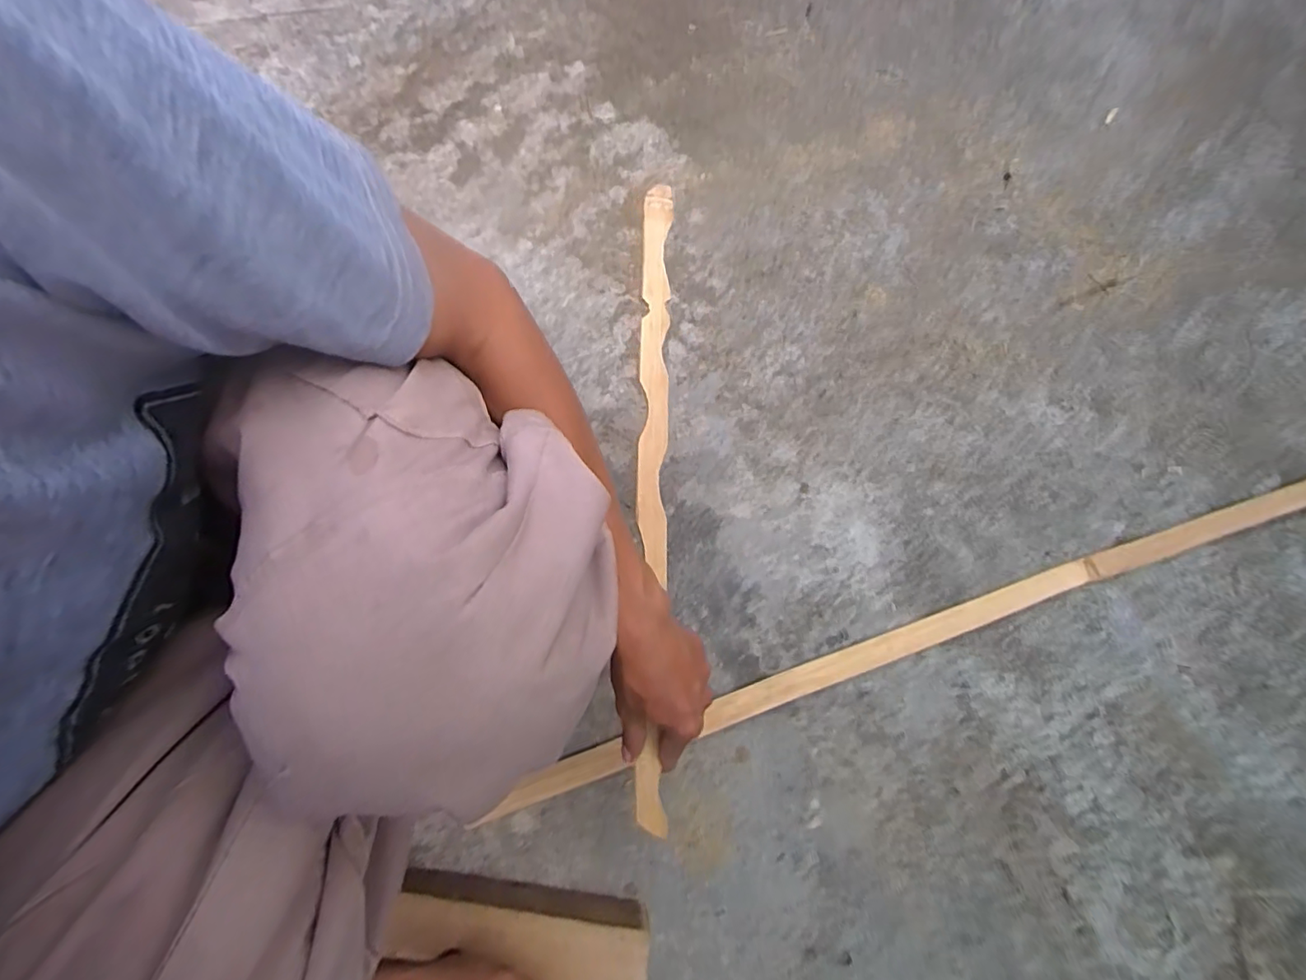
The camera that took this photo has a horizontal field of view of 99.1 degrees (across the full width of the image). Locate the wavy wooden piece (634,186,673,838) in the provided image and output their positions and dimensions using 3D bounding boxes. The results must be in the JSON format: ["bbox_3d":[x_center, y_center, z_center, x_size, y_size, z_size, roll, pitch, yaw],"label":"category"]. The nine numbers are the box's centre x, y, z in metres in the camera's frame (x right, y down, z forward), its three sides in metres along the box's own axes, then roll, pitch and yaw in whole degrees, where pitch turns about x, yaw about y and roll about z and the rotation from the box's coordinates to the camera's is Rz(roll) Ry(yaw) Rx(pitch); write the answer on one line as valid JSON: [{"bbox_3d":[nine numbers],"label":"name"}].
[{"bbox_3d":[-0.001,0.017,0.467,0.025,0.015,0.529,1,89,-1],"label":"wavy wooden piece"}]

